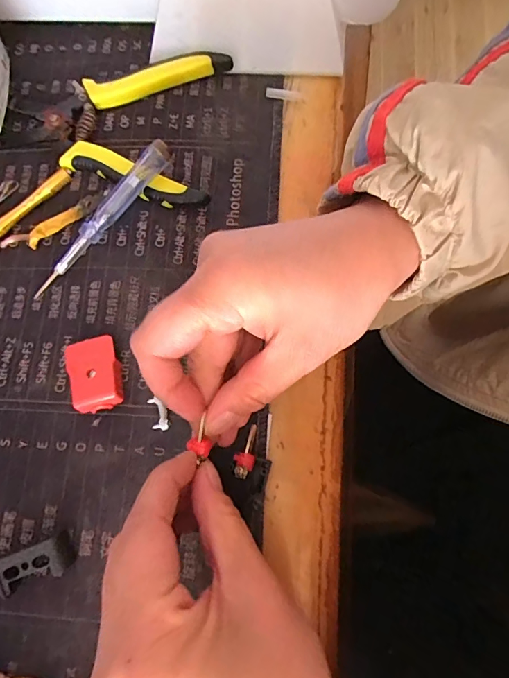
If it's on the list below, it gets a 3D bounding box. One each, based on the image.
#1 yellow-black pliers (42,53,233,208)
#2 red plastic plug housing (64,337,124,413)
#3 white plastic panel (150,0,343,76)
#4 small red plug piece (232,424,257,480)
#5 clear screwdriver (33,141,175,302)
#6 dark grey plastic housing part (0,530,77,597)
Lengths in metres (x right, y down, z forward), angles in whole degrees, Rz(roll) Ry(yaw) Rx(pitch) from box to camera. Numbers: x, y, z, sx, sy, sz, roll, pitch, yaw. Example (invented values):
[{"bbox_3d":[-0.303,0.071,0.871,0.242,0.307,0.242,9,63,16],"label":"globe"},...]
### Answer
[{"bbox_3d":[-0.083,-0.141,0.286,0.118,0.016,0.111,4,75,3],"label":"yellow-black pliers"},{"bbox_3d":[-0.091,0.021,0.247,0.029,0.014,0.043,-19,76,-4],"label":"red plastic plug housing"},{"bbox_3d":[-0.005,-0.210,0.287,0.129,0.048,0.008,6,48,3],"label":"white plastic panel"},{"bbox_3d":[-0.004,0.060,0.227,0.011,0.004,0.029,16,57,6],"label":"small red plug piece"},{"bbox_3d":[-0.095,-0.074,0.264,0.011,0.010,0.119,44,95,11],"label":"clear screwdriver"},{"bbox_3d":[-0.115,0.119,0.226,0.038,0.013,0.019,-22,76,-4],"label":"dark grey plastic housing part"}]

